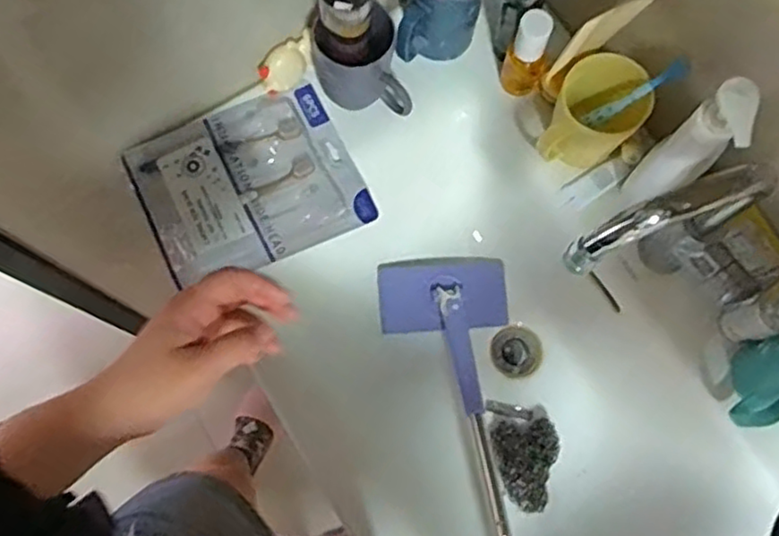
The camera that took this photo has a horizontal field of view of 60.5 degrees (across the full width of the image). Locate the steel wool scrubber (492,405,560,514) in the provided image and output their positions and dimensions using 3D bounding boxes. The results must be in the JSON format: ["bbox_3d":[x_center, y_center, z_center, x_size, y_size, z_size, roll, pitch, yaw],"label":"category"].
[{"bbox_3d":[0.161,0.221,0.772,0.077,0.043,0.112,-6,75,-3],"label":"steel wool scrubber"}]

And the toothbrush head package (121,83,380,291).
[{"bbox_3d":[-0.147,-0.088,0.712,0.221,0.037,0.188,-27,77,-8],"label":"toothbrush head package"}]

